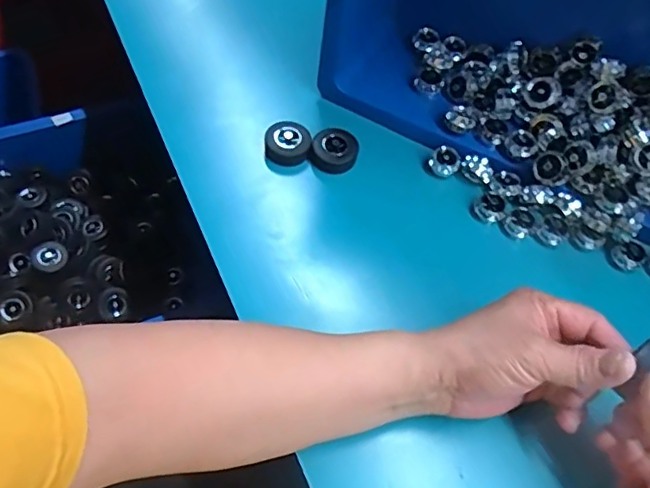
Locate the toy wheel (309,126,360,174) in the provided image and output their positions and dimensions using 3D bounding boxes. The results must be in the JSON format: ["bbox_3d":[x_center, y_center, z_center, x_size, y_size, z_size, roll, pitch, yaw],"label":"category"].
[{"bbox_3d":[0.009,-0.075,0.461,0.035,0.015,0.035,1,60,-2],"label":"toy wheel"}]

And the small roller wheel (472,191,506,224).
[{"bbox_3d":[0.128,-0.028,0.448,0.023,0.011,0.020,-23,64,-15],"label":"small roller wheel"}]

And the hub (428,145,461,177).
[{"bbox_3d":[0.097,-0.067,0.463,0.024,0.014,0.021,20,61,8],"label":"hub"}]

